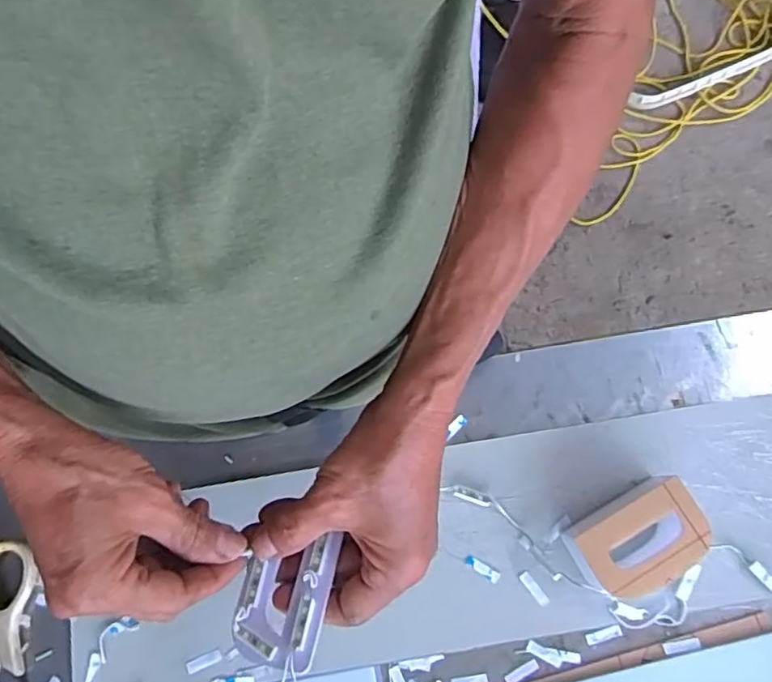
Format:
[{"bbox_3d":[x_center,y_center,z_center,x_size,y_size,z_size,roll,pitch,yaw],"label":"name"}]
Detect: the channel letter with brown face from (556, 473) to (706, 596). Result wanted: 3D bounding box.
[{"bbox_3d":[0.172,0.136,0.418,0.081,0.048,0.054,-27,77,-5],"label":"channel letter with brown face"}]

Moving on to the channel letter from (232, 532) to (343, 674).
[{"bbox_3d":[-0.056,0.143,0.339,0.049,0.012,0.068,6,62,20],"label":"channel letter"}]

